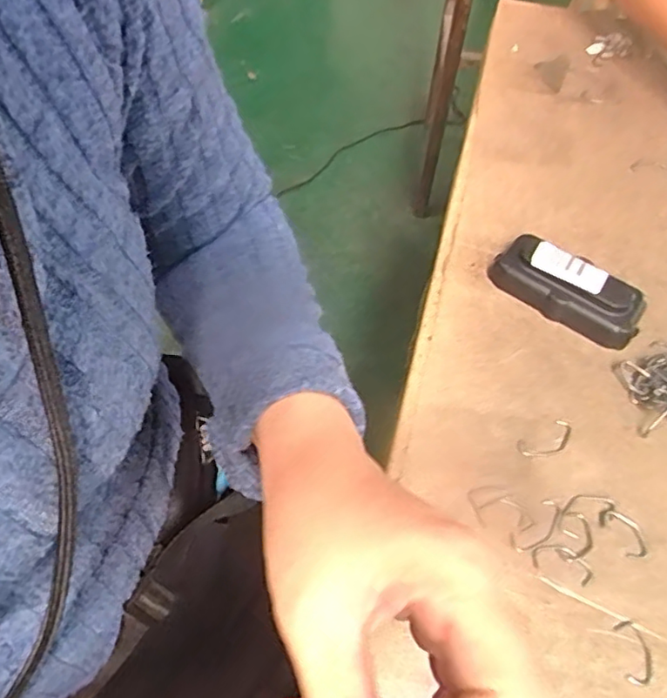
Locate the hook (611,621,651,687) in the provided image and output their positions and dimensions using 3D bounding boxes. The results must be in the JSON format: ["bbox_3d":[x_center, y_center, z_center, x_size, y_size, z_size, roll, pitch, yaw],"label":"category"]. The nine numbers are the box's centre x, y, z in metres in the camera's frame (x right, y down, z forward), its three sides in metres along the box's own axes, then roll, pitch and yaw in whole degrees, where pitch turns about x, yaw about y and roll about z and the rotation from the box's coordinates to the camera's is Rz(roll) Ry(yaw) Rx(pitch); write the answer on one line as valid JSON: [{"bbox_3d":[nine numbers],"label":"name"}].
[{"bbox_3d":[0.161,0.162,0.311,0.016,0.004,0.031,-2,58,-4],"label":"hook"}]

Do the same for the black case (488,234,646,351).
[{"bbox_3d":[0.173,-0.047,0.429,0.107,0.032,0.046,32,61,16],"label":"black case"}]

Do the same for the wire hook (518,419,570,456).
[{"bbox_3d":[0.138,0.060,0.376,0.038,0.004,0.017,-22,61,-16],"label":"wire hook"}]

